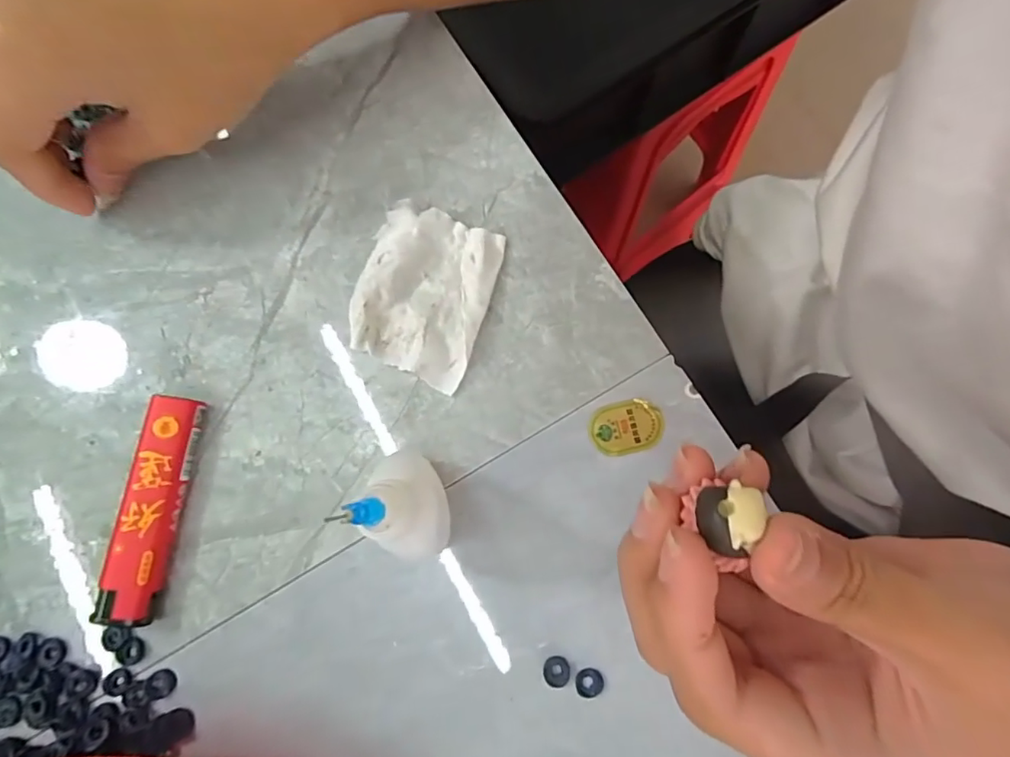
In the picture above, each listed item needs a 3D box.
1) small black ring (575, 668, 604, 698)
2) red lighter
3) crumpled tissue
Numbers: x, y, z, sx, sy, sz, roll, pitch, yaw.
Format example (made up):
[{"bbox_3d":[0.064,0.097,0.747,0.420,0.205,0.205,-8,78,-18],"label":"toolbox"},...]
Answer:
[{"bbox_3d":[0.028,0.102,0.179,0.009,0.004,0.009,-2,69,5],"label":"small black ring"},{"bbox_3d":[-0.124,0.045,0.190,0.018,0.013,0.076,7,78,3],"label":"red lighter"},{"bbox_3d":[-0.031,-0.033,0.206,0.049,0.010,0.064,17,79,5],"label":"crumpled tissue"}]

